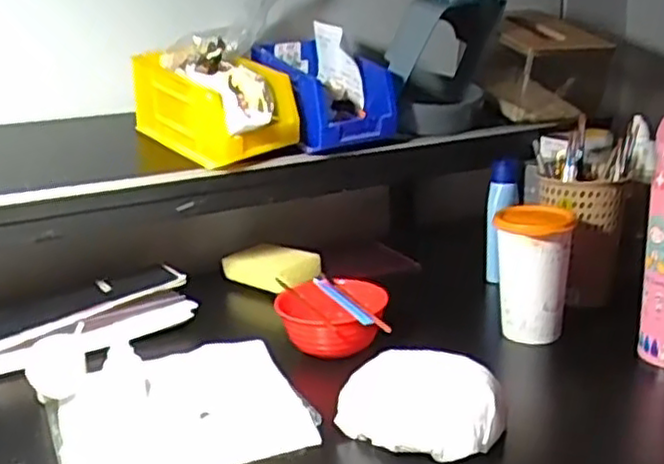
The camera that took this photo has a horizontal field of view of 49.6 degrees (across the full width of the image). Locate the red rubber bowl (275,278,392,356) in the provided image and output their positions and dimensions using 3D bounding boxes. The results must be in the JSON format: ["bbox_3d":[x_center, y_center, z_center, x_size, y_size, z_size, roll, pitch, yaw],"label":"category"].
[{"bbox_3d":[0.000,0.088,0.722,0.109,0.053,0.105,0,17,9],"label":"red rubber bowl"}]

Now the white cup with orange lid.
[{"bbox_3d":[0.199,0.041,0.715,0.068,0.126,0.064,2,17,13],"label":"white cup with orange lid"}]

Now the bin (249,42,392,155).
[{"bbox_3d":[-0.015,-0.159,0.821,0.105,0.108,0.163,-16,22,-40],"label":"bin"}]

